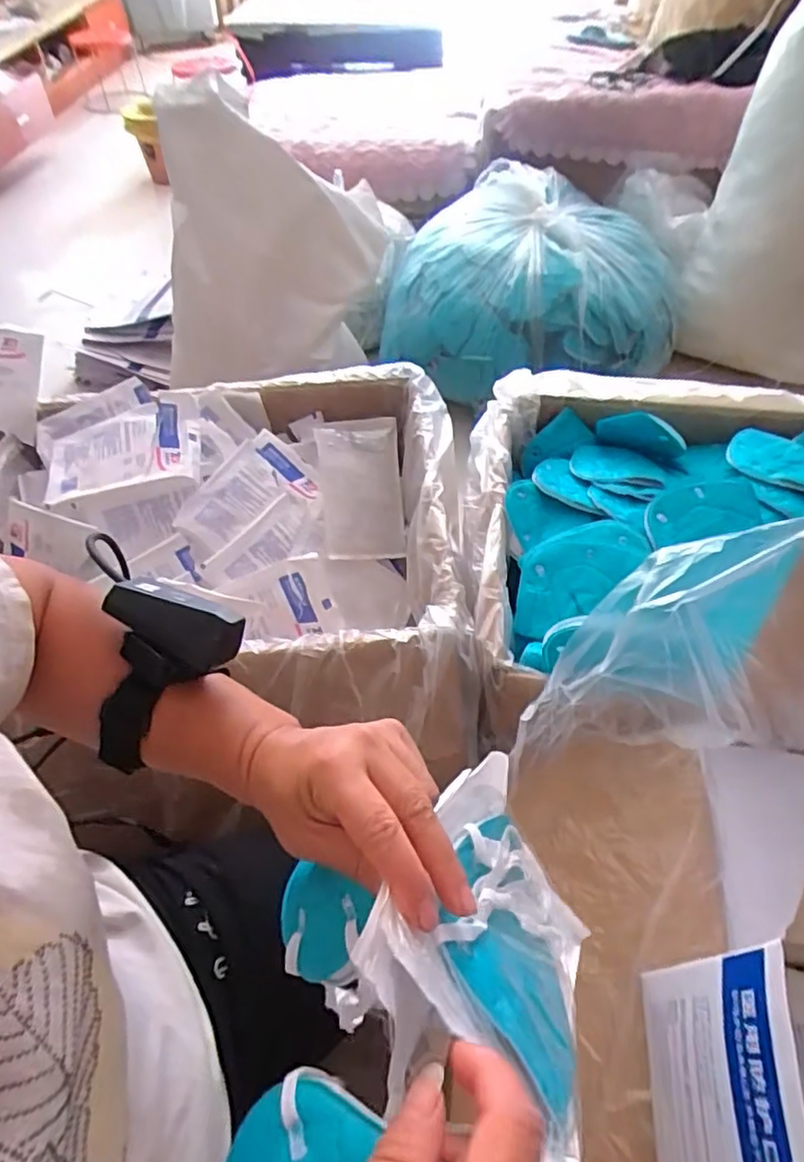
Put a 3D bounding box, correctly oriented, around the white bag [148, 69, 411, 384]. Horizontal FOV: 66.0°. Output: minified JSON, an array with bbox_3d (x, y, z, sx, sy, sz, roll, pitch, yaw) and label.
[{"bbox_3d":[-0.262,-0.694,1.257,0.446,0.488,0.305,7,53,8],"label":"white bag"}]

